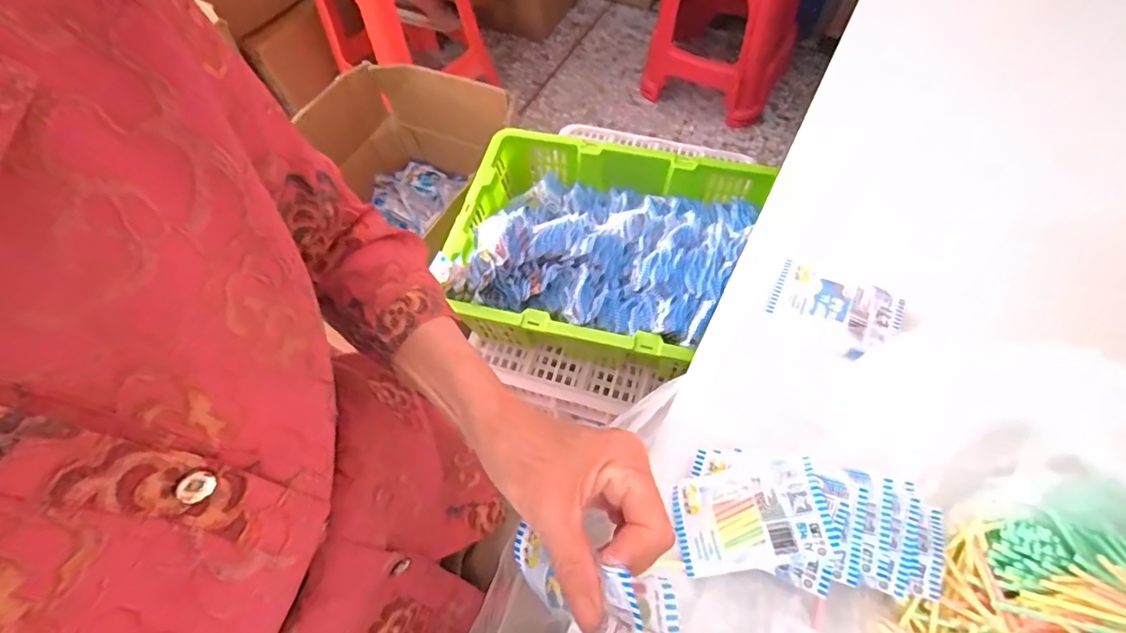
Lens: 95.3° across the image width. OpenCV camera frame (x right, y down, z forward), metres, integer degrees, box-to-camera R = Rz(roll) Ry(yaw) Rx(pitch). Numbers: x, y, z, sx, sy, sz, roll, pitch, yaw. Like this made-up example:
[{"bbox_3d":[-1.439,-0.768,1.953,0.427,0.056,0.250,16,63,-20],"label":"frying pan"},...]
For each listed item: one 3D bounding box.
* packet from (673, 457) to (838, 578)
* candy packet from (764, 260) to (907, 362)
[{"bbox_3d":[0.127,0.139,0.352,0.096,0.010,0.063,-20,65,24],"label":"packet"},{"bbox_3d":[0.235,-0.005,0.443,0.103,0.013,0.068,24,65,15],"label":"candy packet"}]

